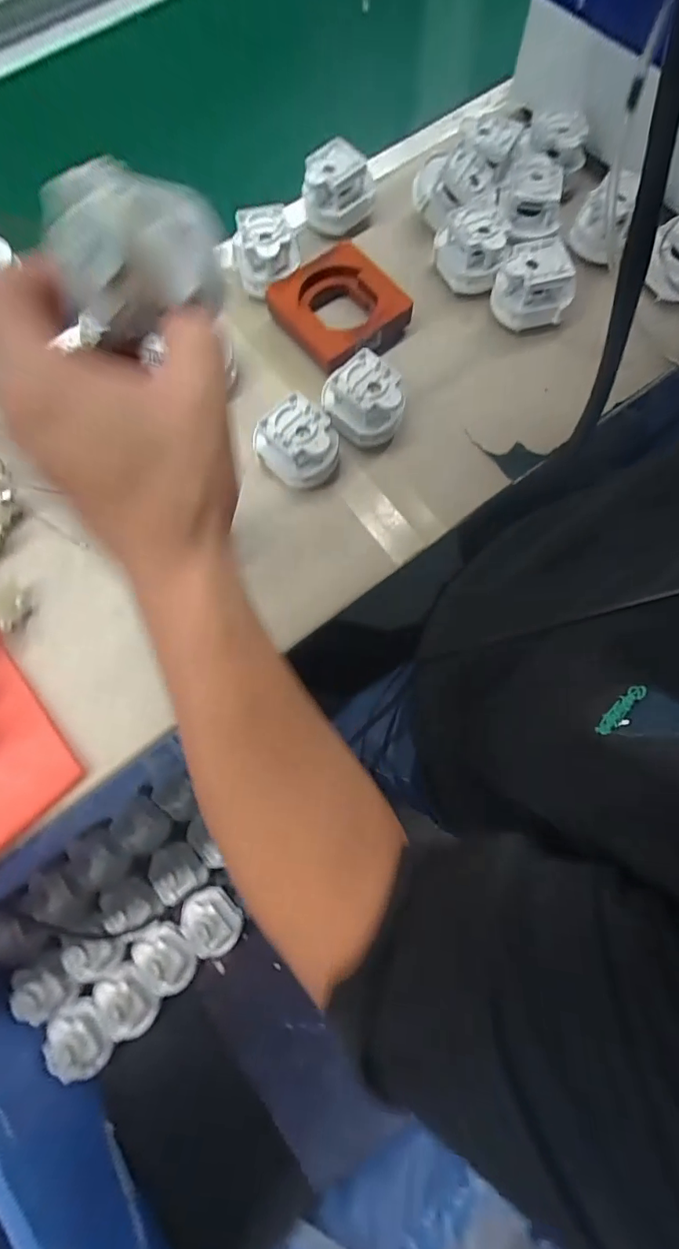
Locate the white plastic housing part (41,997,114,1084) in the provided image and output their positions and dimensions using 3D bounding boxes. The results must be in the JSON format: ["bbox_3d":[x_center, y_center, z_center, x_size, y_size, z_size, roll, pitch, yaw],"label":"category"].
[{"bbox_3d":[-0.300,0.474,0.534,0.051,0.045,0.078,-41,79,-9],"label":"white plastic housing part"}]

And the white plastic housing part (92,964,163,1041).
[{"bbox_3d":[-0.250,0.441,0.543,0.059,0.040,0.072,-39,79,-9],"label":"white plastic housing part"}]

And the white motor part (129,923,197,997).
[{"bbox_3d":[-0.207,0.397,0.560,0.060,0.042,0.072,-42,79,-9],"label":"white motor part"}]

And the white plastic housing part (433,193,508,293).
[{"bbox_3d":[0.121,-0.348,0.437,0.062,0.037,0.063,-9,76,-1],"label":"white plastic housing part"}]

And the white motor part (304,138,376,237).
[{"bbox_3d":[-0.001,-0.415,0.449,0.065,0.059,0.037,0,76,1],"label":"white motor part"}]

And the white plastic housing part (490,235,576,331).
[{"bbox_3d":[0.173,-0.306,0.427,0.061,0.042,0.055,-13,76,-3],"label":"white plastic housing part"}]

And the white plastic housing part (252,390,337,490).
[{"bbox_3d":[-0.033,-0.153,0.391,0.064,0.037,0.062,32,78,8],"label":"white plastic housing part"}]

